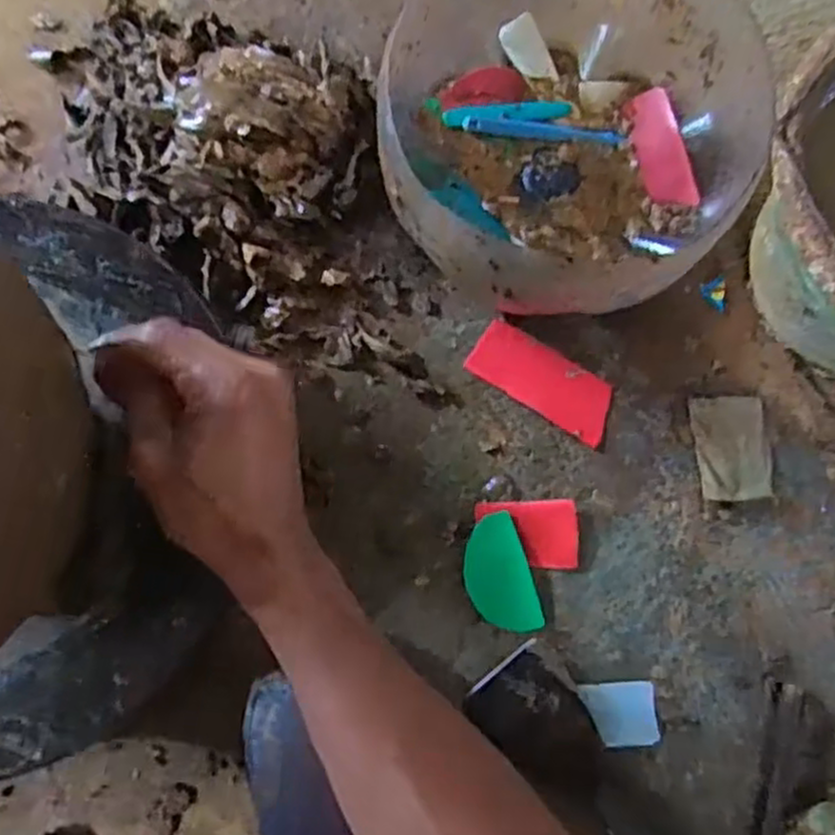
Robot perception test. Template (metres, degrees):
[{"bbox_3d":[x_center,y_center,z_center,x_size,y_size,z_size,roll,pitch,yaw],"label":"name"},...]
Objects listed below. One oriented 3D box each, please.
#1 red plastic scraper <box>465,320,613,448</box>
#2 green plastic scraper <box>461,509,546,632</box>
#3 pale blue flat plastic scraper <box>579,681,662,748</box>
[{"bbox_3d":[0.095,-0.028,0.567,0.110,0.004,0.047,33,76,6],"label":"red plastic scraper"},{"bbox_3d":[0.057,0.113,0.538,0.044,0.006,0.083,-17,82,-4],"label":"green plastic scraper"},{"bbox_3d":[0.139,0.203,0.519,0.052,0.004,0.040,1,70,-7],"label":"pale blue flat plastic scraper"}]

